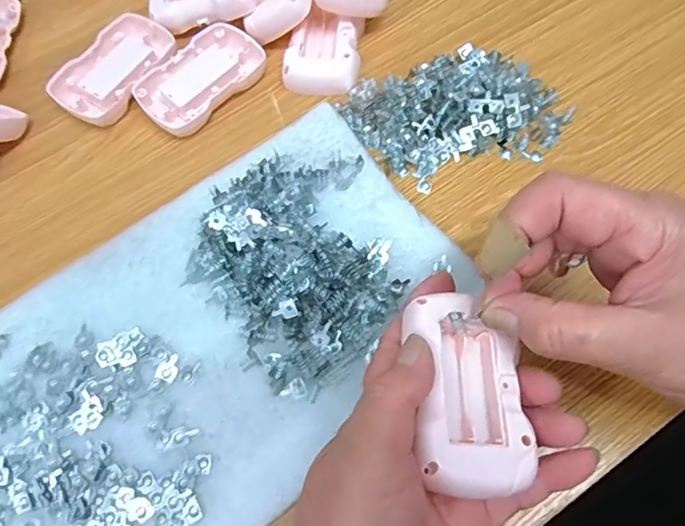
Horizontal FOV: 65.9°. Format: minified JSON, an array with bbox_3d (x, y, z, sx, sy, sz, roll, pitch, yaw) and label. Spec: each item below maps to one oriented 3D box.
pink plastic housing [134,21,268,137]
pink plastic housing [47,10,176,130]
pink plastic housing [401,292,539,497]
[{"bbox_3d":[-0.098,-0.128,0.370,0.053,0.014,0.087,39,75,17],"label":"pink plastic housing"},{"bbox_3d":[-0.159,-0.137,0.377,0.054,0.018,0.089,32,73,15],"label":"pink plastic housing"},{"bbox_3d":[0.055,0.054,0.228,0.045,0.024,0.080,-1,68,2],"label":"pink plastic housing"}]

